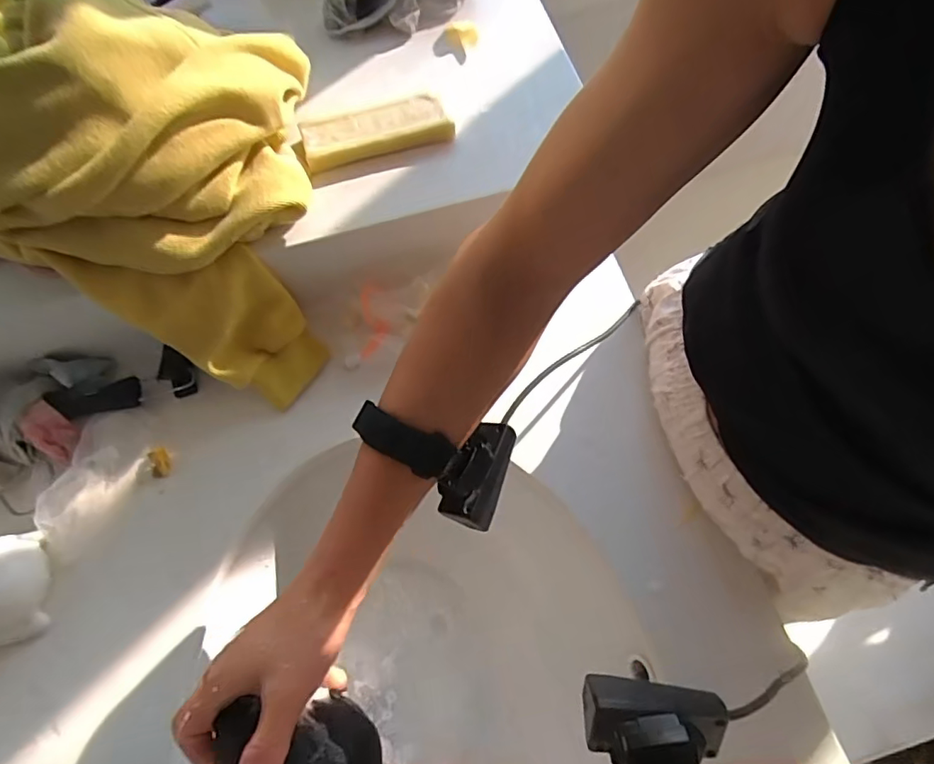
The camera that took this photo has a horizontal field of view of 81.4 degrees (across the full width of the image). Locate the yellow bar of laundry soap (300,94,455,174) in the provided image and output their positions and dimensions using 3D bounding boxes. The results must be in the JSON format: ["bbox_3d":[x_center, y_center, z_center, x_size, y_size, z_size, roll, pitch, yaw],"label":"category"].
[{"bbox_3d":[-0.081,-0.222,0.481,0.127,0.021,0.050,-15,66,-4],"label":"yellow bar of laundry soap"}]

